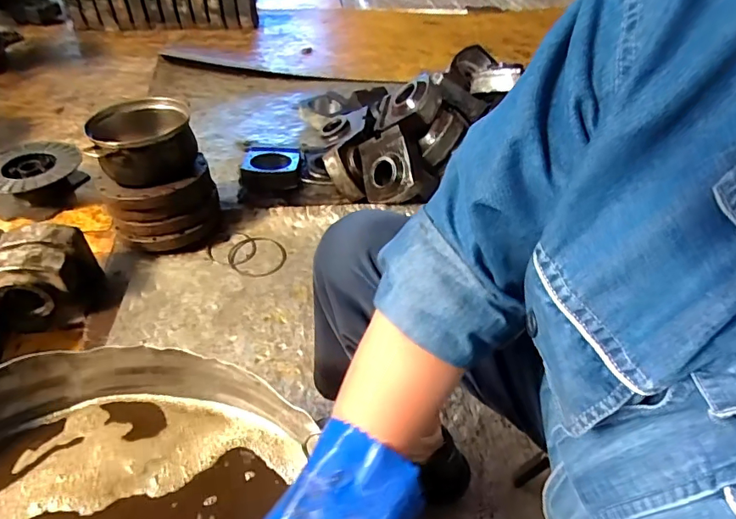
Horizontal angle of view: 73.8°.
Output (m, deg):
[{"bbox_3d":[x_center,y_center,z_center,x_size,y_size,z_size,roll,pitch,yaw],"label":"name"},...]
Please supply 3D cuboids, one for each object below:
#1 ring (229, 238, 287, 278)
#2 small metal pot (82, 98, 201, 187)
[{"bbox_3d":[-0.267,-0.006,1.190,0.134,0.008,0.126,4,58,-7],"label":"ring"},{"bbox_3d":[-0.513,-0.264,1.134,0.221,0.127,0.207,2,43,-2],"label":"small metal pot"}]

